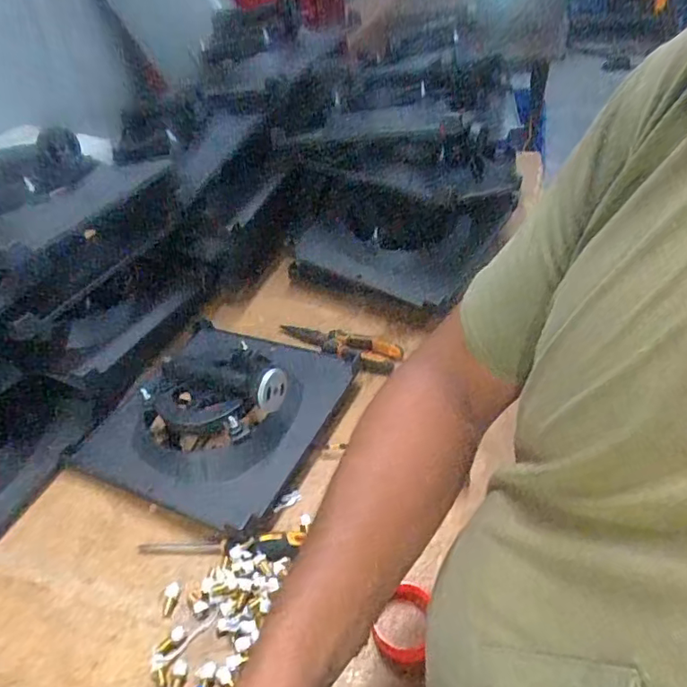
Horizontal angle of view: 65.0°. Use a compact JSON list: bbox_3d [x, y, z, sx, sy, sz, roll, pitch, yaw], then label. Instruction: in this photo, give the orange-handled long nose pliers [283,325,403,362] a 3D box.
[{"bbox_3d":[-0.013,0.002,0.842,0.206,0.019,0.065,12,44,18],"label":"orange-handled long nose pliers"}]

